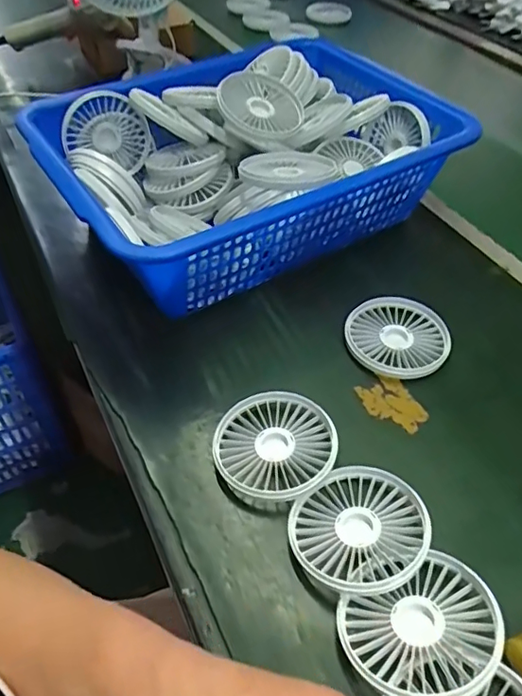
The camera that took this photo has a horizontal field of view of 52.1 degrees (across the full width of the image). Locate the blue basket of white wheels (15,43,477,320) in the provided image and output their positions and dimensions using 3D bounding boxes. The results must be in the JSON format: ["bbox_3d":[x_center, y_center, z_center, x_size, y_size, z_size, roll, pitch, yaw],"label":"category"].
[{"bbox_3d":[-0.026,-0.201,0.565,0.382,0.115,0.313,-27,53,-23],"label":"blue basket of white wheels"}]

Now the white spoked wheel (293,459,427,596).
[{"bbox_3d":[0.065,0.117,0.349,0.089,0.029,0.082,0,47,0],"label":"white spoked wheel"}]

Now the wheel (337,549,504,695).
[{"bbox_3d":[0.095,0.163,0.303,0.088,0.022,0.070,-21,39,-12],"label":"wheel"}]

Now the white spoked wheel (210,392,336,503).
[{"bbox_3d":[0.012,0.075,0.403,0.086,0.031,0.088,0,47,0],"label":"white spoked wheel"}]

